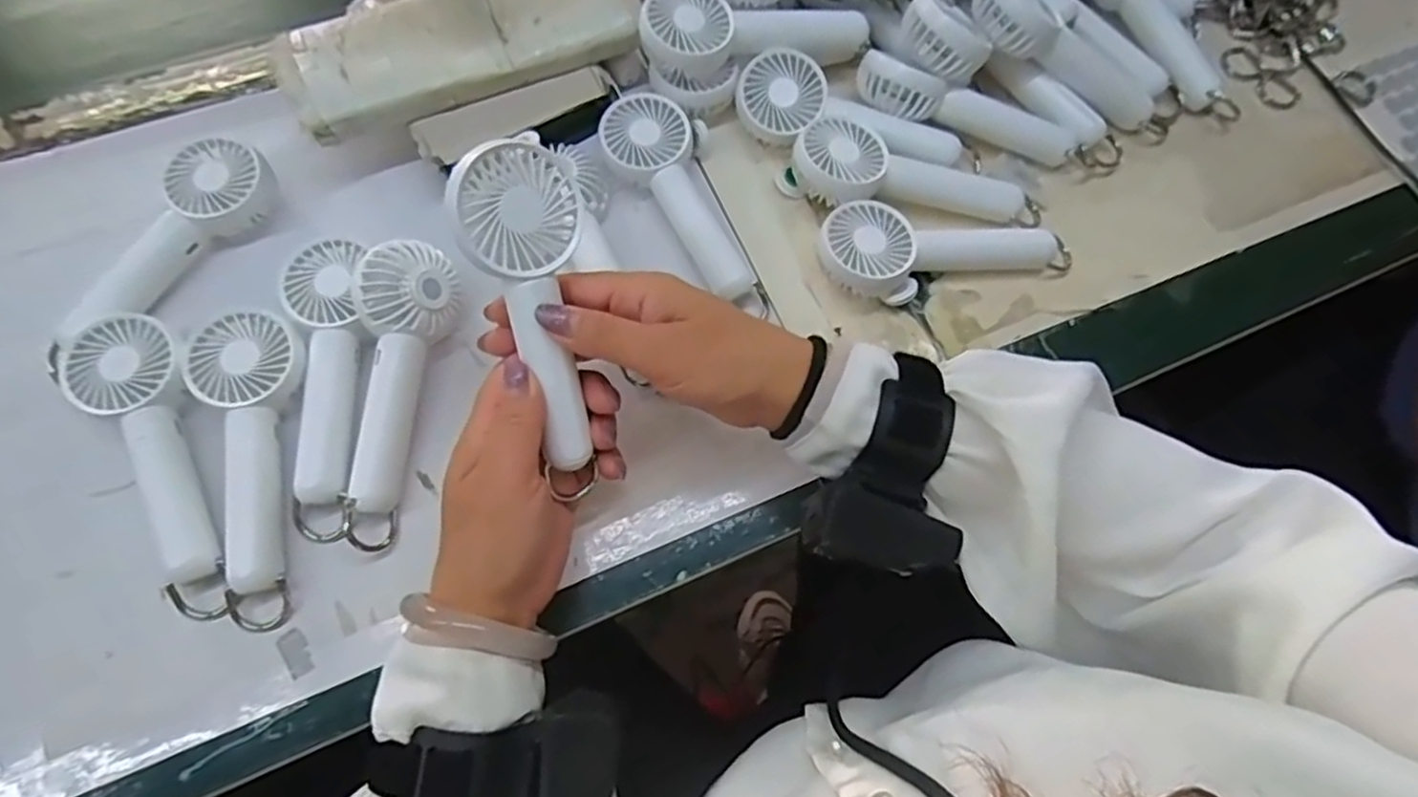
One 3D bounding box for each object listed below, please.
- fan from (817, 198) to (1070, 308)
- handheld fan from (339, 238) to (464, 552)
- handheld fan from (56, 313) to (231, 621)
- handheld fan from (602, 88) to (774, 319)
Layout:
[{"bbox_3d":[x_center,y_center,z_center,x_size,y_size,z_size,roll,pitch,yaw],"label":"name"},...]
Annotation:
[{"bbox_3d":[0.147,-0.089,0.446,0.161,0.032,0.055,-1,69,-3],"label":"fan"},{"bbox_3d":[-0.173,-0.005,0.394,0.056,0.031,0.167,6,84,0],"label":"handheld fan"},{"bbox_3d":[-0.284,0.029,0.377,0.053,0.028,0.170,-29,73,-13],"label":"handheld fan"},{"bbox_3d":[-0.020,-0.119,0.449,0.054,0.031,0.157,-22,72,-11],"label":"handheld fan"}]

